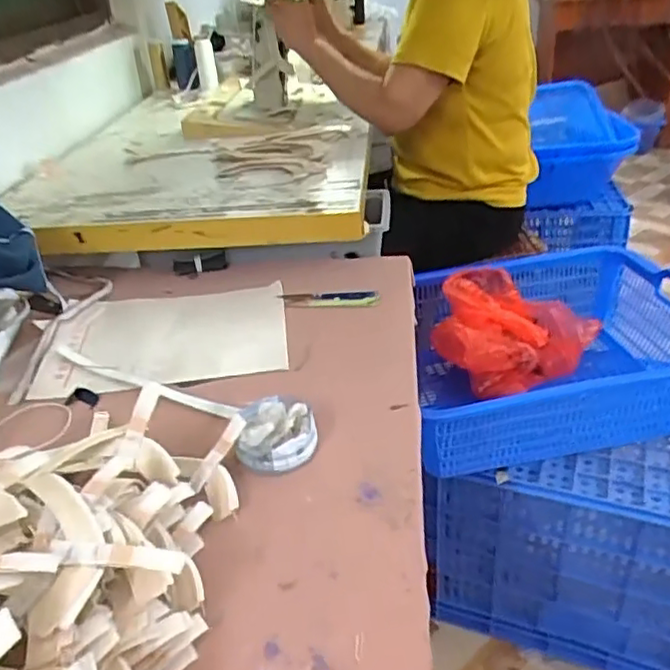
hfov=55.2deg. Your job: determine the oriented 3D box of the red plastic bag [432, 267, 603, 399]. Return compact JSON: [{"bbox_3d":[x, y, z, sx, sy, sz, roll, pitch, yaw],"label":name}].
[{"bbox_3d":[0.270,-0.001,1.075,0.209,0.127,0.223,-17,34,-19],"label":"red plastic bag"}]

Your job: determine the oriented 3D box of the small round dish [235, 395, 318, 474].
[{"bbox_3d":[-0.049,0.083,0.545,0.064,0.031,0.069,-3,32,2],"label":"small round dish"}]

